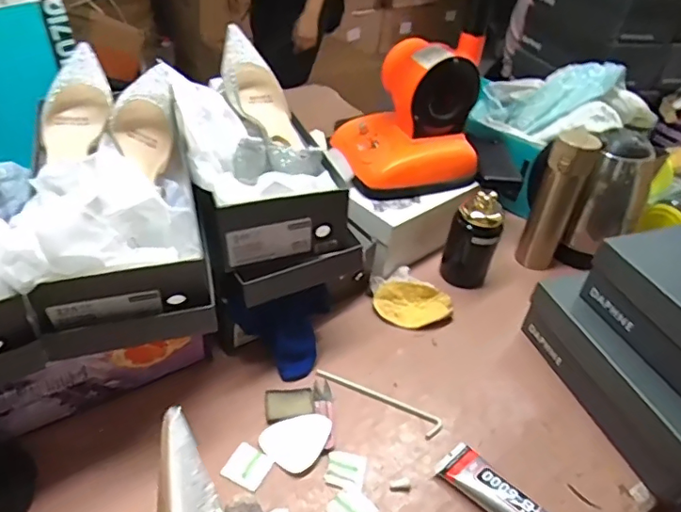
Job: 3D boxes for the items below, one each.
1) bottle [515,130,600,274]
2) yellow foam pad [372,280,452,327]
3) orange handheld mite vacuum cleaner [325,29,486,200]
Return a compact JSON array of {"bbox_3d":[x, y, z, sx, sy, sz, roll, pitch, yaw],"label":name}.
[{"bbox_3d":[0.361,-0.093,0.916,0.078,0.237,0.084,25,43,20],"label":"bottle"},{"bbox_3d":[0.114,0.073,0.837,0.121,0.033,0.067,3,40,-5],"label":"yellow foam pad"},{"bbox_3d":[0.113,-0.230,0.886,0.200,0.202,0.173,-17,45,-27],"label":"orange handheld mite vacuum cleaner"}]

